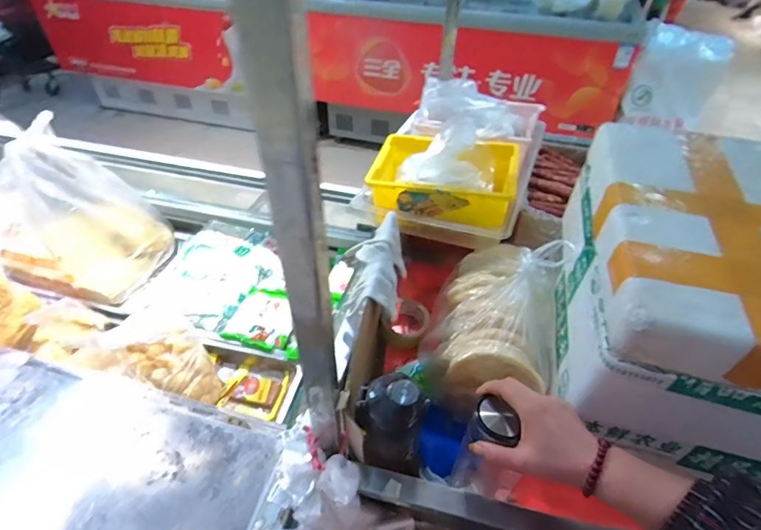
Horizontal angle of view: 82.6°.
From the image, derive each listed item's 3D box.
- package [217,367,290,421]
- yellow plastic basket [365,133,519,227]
[{"bbox_3d":[-0.285,0.289,0.988,0.142,0.028,0.119,9,44,7],"label":"package"},{"bbox_3d":[0.135,-0.191,0.922,0.288,0.078,0.251,11,44,10],"label":"yellow plastic basket"}]

